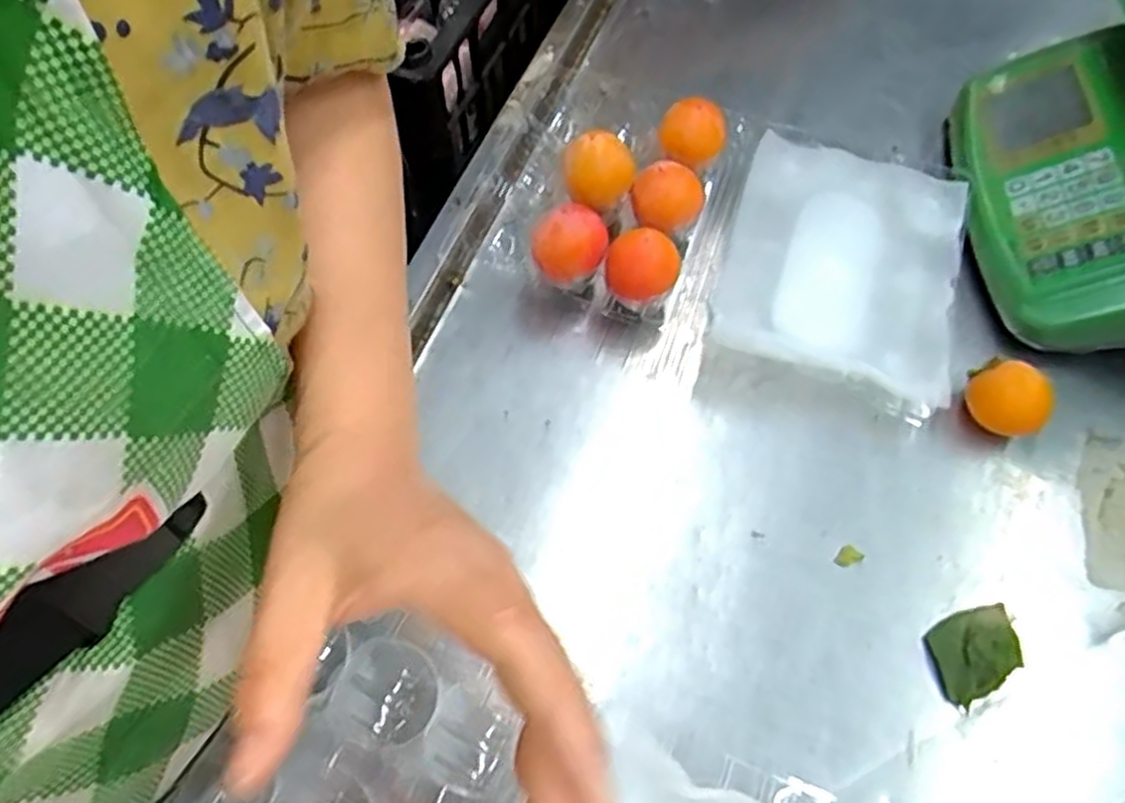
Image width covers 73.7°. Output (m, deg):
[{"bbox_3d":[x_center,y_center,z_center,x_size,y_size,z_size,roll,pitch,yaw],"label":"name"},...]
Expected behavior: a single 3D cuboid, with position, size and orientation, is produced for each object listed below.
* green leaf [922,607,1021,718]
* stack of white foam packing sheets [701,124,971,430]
[{"bbox_3d":[0.215,0.130,0.391,0.052,0.006,0.037,-25,63,-14],"label":"green leaf"},{"bbox_3d":[0.178,-0.088,0.488,0.142,0.030,0.175,18,61,9],"label":"stack of white foam packing sheets"}]

